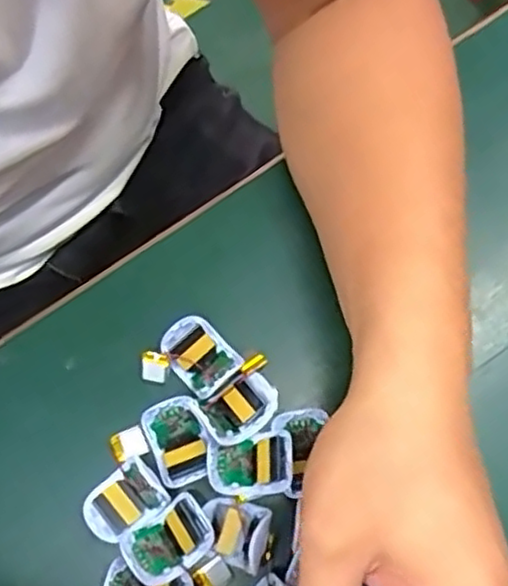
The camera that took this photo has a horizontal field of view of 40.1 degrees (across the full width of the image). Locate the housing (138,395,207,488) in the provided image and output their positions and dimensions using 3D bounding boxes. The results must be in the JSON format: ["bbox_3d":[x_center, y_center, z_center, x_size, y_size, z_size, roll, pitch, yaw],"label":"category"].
[{"bbox_3d":[-0.038,0.075,0.349,0.030,0.018,0.042,-21,76,-5],"label":"housing"}]

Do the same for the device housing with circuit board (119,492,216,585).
[{"bbox_3d":[-0.041,0.120,0.338,0.041,0.015,0.030,-34,77,-8],"label":"device housing with circuit board"}]

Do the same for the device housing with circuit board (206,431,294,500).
[{"bbox_3d":[-0.001,0.086,0.345,0.042,0.016,0.029,-7,75,-2],"label":"device housing with circuit board"}]

